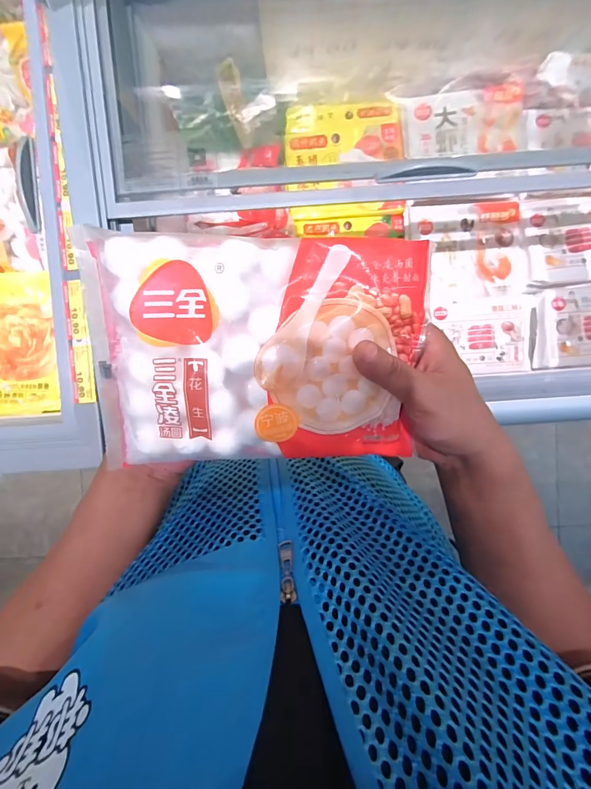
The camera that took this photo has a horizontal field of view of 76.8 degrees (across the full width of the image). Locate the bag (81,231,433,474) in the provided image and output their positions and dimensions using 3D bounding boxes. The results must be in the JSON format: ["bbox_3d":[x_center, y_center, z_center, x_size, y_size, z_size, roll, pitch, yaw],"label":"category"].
[{"bbox_3d":[-0.027,-0.027,0.263,0.228,0.043,0.153,1,93,0],"label":"bag"}]

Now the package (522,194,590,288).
[{"bbox_3d":[0.642,-0.358,0.861,0.220,0.040,0.205,-6,93,0],"label":"package"}]

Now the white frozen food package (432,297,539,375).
[{"bbox_3d":[0.433,-0.130,0.846,0.228,0.030,0.166,-7,93,0],"label":"white frozen food package"}]

